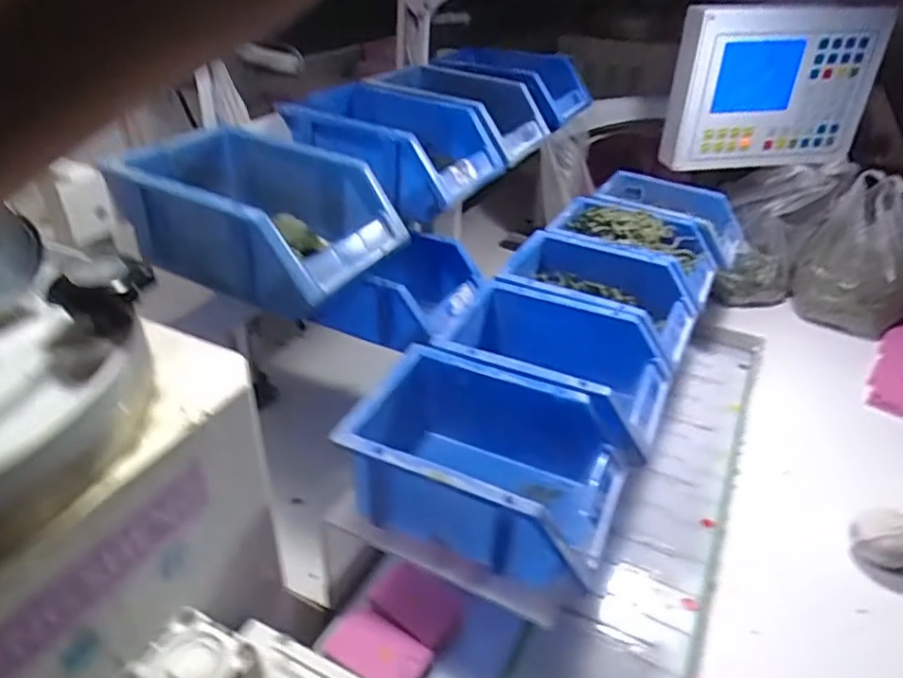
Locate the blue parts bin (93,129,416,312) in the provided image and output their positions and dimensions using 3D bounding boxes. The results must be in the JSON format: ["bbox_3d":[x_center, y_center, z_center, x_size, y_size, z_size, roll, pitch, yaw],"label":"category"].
[{"bbox_3d":[-0.139,-0.092,0.466,0.173,0.072,0.120,16,37,22],"label":"blue parts bin"}]

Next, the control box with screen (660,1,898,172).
[{"bbox_3d":[0.402,-0.312,0.801,0.256,0.189,0.029,-4,34,-7],"label":"control box with screen"}]

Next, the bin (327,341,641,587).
[{"bbox_3d":[0.028,0.094,0.454,0.185,0.090,0.130,11,35,15],"label":"bin"}]

